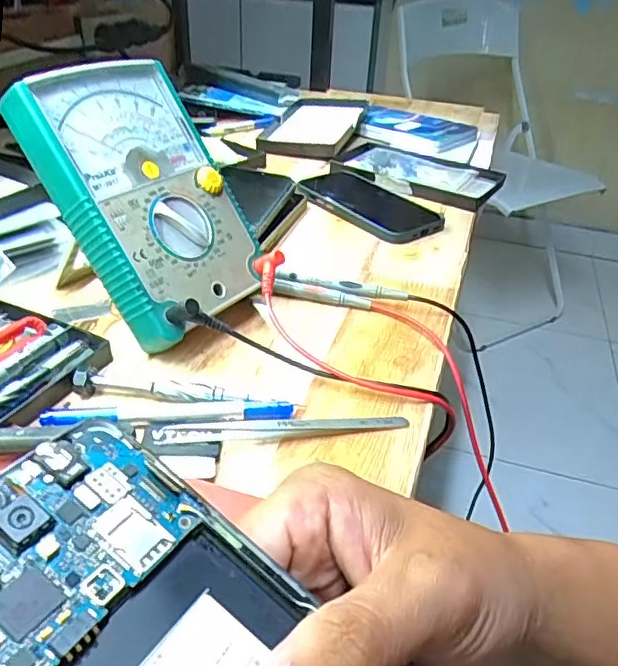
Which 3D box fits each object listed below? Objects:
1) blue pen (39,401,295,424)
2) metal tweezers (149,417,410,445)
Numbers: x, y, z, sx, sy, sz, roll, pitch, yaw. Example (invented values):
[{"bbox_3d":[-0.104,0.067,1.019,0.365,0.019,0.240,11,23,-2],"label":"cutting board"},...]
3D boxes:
[{"bbox_3d":[-0.074,0.043,0.316,0.130,0.006,0.012,-3,35,-9],"label":"blue pen"},{"bbox_3d":[-0.013,0.051,0.313,0.136,0.009,0.014,-3,35,-9],"label":"metal tweezers"}]

